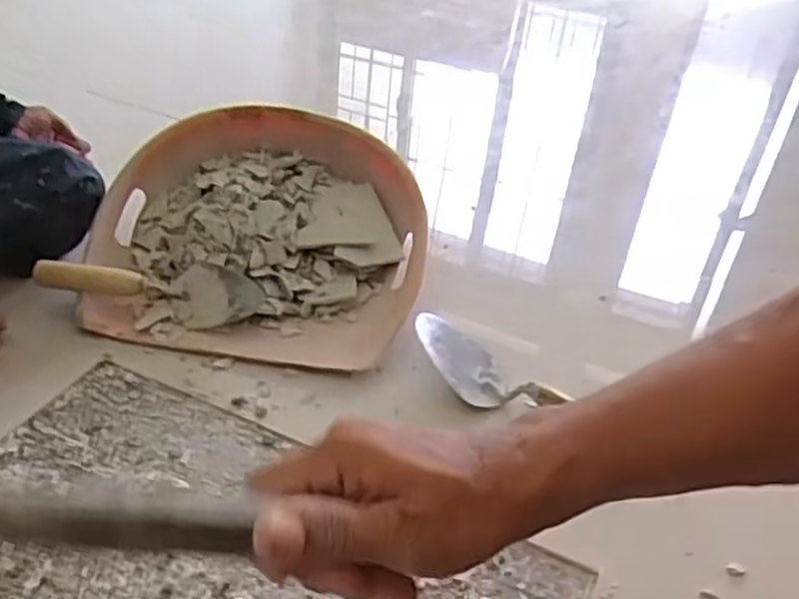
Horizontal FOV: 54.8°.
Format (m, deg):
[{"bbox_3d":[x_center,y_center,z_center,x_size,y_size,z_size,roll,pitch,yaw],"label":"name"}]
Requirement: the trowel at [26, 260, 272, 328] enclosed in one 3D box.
[{"bbox_3d":[-0.310,-0.017,0.968,0.277,0.067,0.072,9,38,4],"label":"trowel"}]

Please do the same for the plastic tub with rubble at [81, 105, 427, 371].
[{"bbox_3d":[-0.183,-0.093,1.026,0.432,0.152,0.358,10,38,5],"label":"plastic tub with rubble"}]

